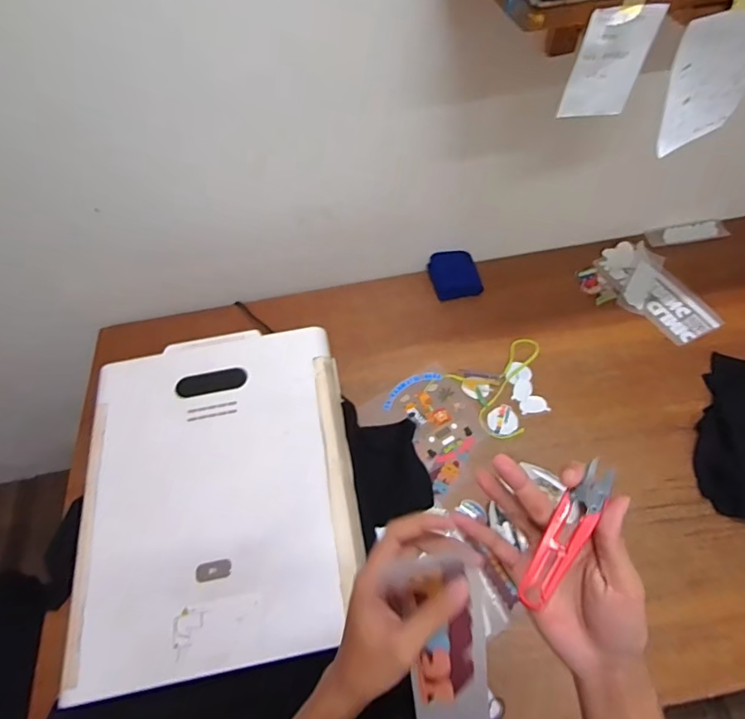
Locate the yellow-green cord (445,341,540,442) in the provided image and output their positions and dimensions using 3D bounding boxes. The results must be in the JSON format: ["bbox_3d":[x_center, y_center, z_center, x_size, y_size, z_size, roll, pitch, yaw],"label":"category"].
[{"bbox_3d":[0.288,0.057,0.958,0.208,0.010,0.181,-24,59,-11],"label":"yellow-green cord"}]

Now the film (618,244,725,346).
[{"bbox_3d":[0.651,-0.145,1.067,0.161,0.013,0.244,-22,60,-12],"label":"film"}]

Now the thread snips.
[{"bbox_3d":[0.142,0.125,0.339,0.025,0.018,0.109,32,72,23],"label":"thread snips"}]

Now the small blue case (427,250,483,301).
[{"bbox_3d":[0.195,-0.204,1.104,0.109,0.025,0.126,-12,73,-8],"label":"small blue case"}]

